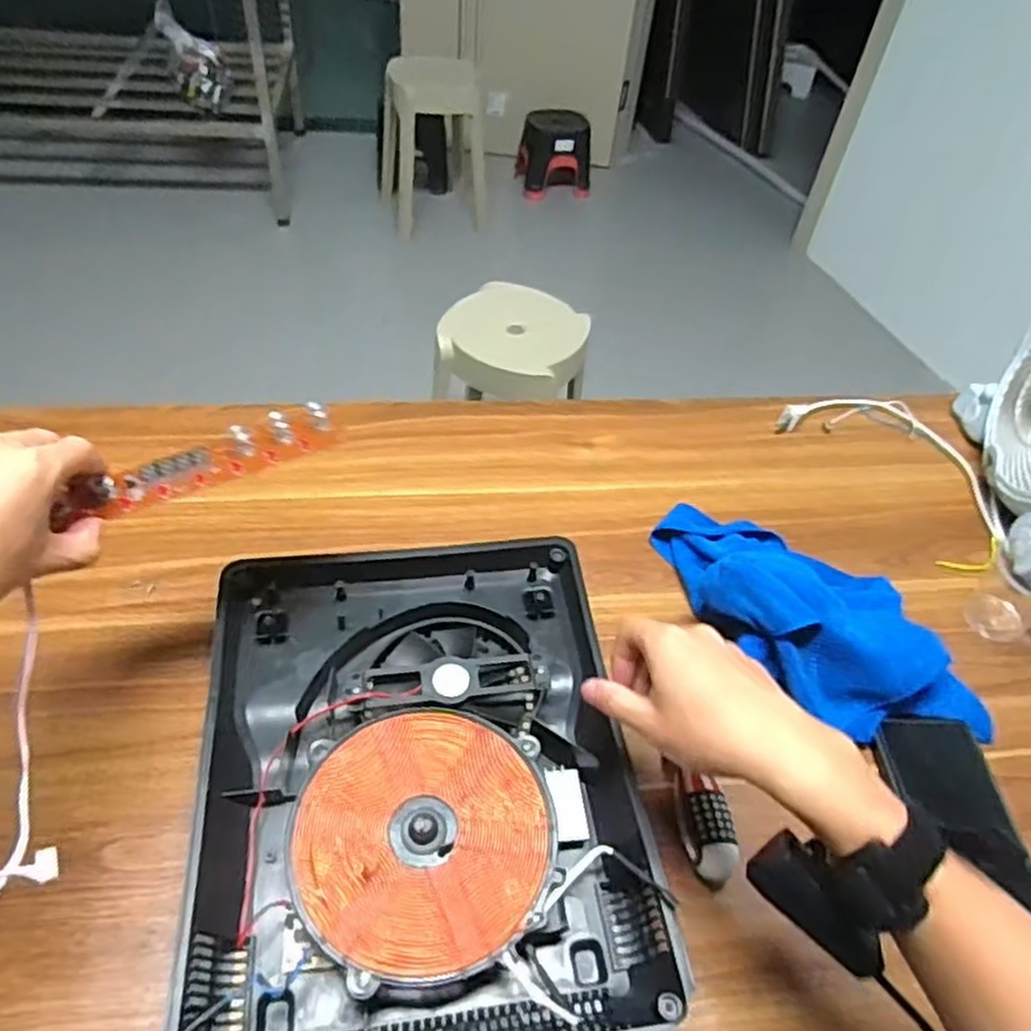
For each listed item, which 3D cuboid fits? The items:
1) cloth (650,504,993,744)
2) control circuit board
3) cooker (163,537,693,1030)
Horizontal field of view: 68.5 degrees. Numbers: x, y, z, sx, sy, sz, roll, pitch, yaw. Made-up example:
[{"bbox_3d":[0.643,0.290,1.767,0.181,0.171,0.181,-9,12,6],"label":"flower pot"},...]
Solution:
[{"bbox_3d":[0.230,0.078,0.604,0.127,0.084,0.275,-28,57,-26],"label":"cloth"},{"bbox_3d":[-0.191,-0.032,0.469,0.167,0.022,0.031,-21,54,-16],"label":"control circuit board"},{"bbox_3d":[-0.063,0.167,0.500,0.267,0.047,0.343,-4,49,-9],"label":"cooker"}]

